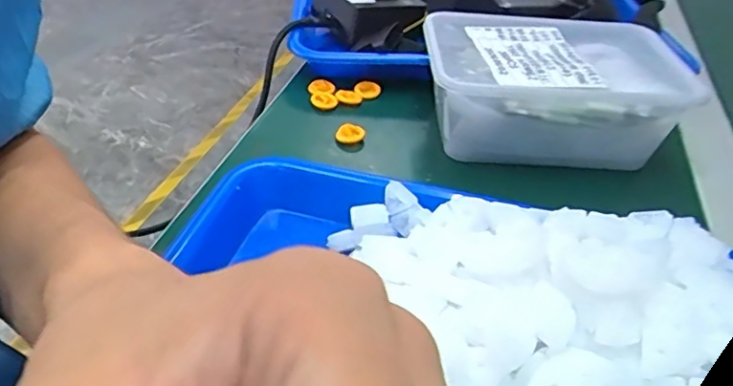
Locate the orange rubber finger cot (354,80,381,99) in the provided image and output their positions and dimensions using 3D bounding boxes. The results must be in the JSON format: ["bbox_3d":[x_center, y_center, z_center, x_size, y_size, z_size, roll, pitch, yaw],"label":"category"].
[{"bbox_3d":[0.001,-0.081,0.463,0.020,0.007,0.016,4,38,0],"label":"orange rubber finger cot"}]

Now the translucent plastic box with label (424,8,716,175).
[{"bbox_3d":[0.122,-0.073,0.417,0.163,0.066,0.111,3,39,-3],"label":"translucent plastic box with label"}]

